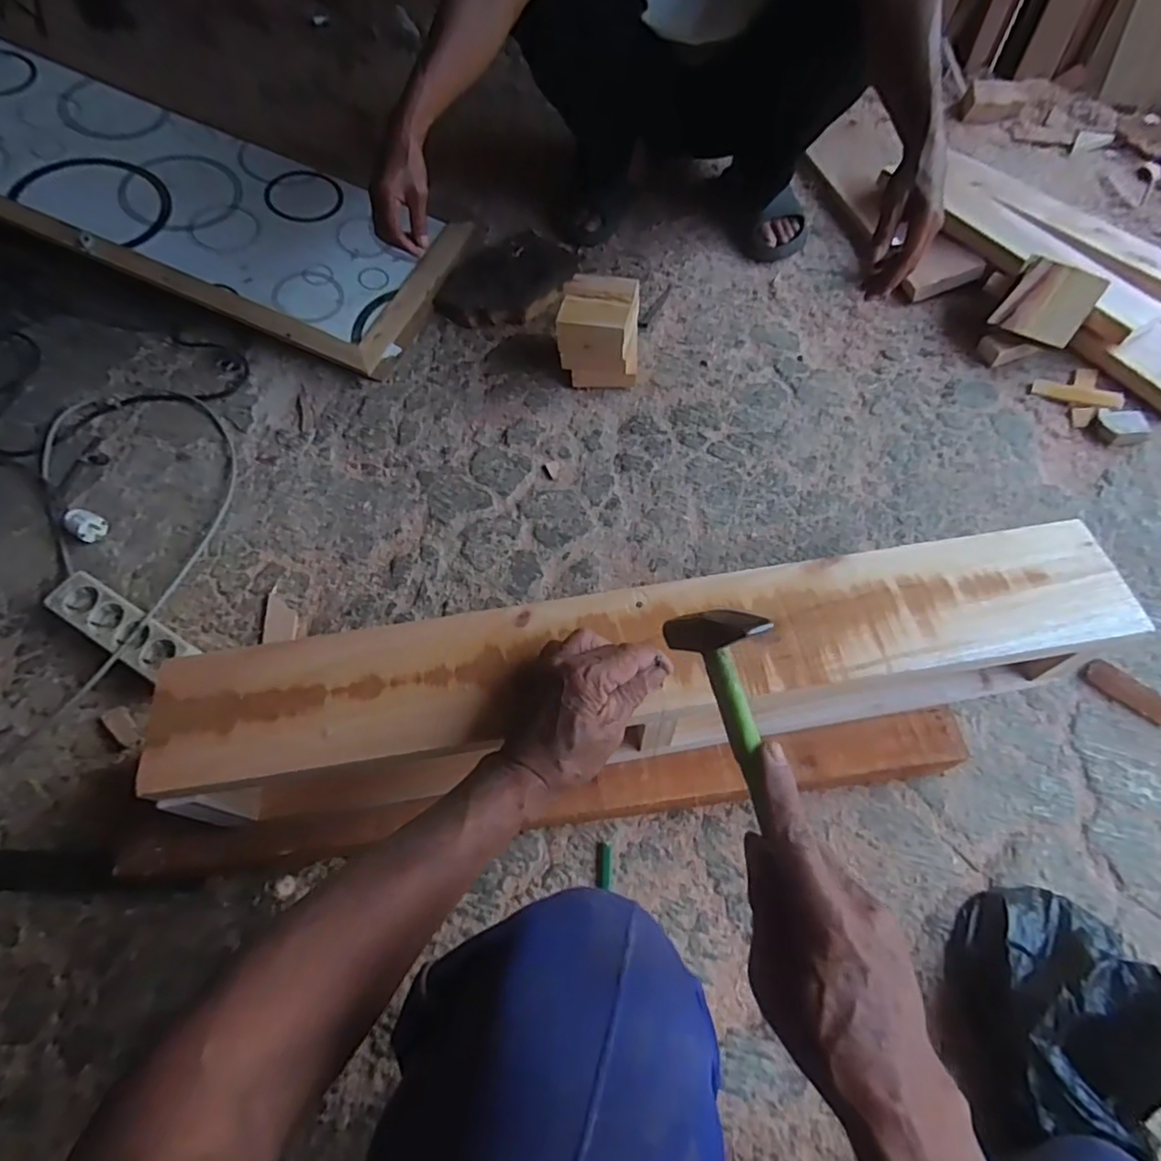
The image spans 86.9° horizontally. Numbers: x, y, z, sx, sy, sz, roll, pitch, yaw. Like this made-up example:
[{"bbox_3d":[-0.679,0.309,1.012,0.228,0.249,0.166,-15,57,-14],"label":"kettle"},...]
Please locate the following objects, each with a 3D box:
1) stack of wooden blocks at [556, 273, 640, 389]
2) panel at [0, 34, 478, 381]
[{"bbox_3d":[0.029,-0.372,0.915,0.115,0.098,0.139,4,61,4],"label":"stack of wooden blocks"},{"bbox_3d":[-0.922,-0.754,1.040,1.458,0.058,0.388,24,64,0],"label":"panel"}]

